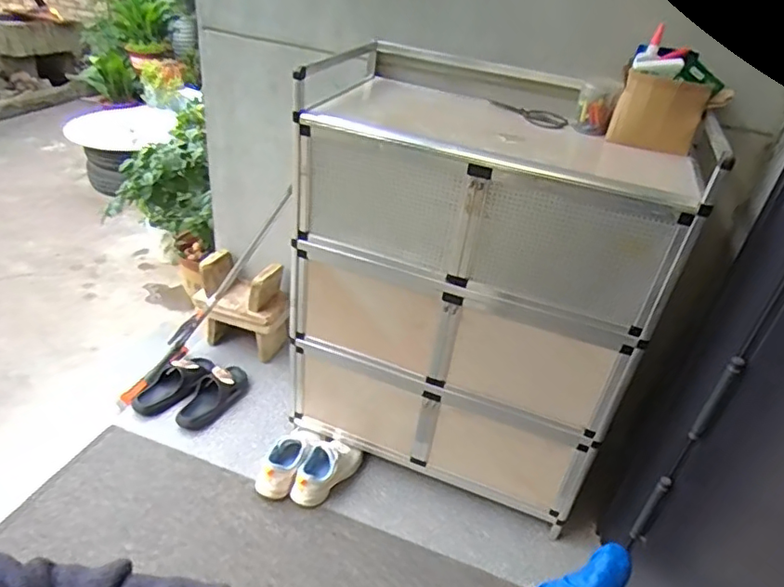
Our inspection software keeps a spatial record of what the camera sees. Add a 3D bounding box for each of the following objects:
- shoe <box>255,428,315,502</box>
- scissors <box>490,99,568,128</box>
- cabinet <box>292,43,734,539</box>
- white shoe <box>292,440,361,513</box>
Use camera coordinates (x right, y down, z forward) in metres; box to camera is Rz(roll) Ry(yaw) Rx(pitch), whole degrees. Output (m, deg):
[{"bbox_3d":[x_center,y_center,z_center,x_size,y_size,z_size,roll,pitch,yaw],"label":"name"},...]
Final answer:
[{"bbox_3d":[-0.296,0.475,1.599,0.110,0.093,0.230,17,35,14],"label":"shoe"},{"bbox_3d":[0.332,-0.451,1.389,0.090,0.020,0.224,-25,45,-38],"label":"scissors"},{"bbox_3d":[0.183,-0.027,1.489,0.895,0.960,0.471,19,36,17],"label":"cabinet"},{"bbox_3d":[-0.188,0.497,1.580,0.107,0.091,0.233,26,38,26],"label":"white shoe"}]

